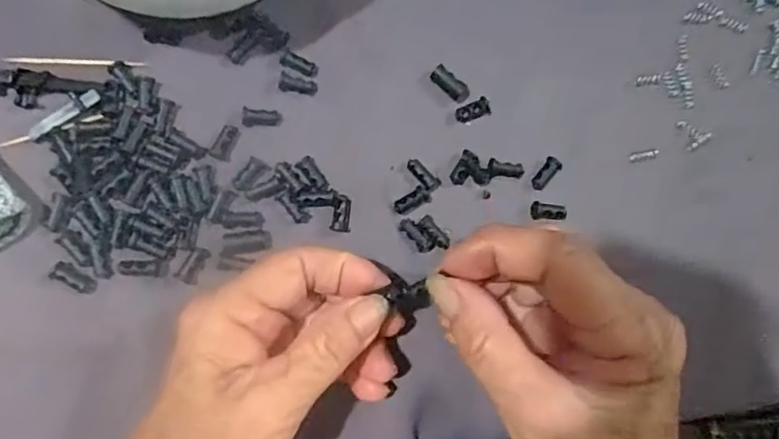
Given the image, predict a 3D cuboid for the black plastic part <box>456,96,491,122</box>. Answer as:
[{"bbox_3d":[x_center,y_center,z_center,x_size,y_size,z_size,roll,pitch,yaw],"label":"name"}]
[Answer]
[{"bbox_3d":[0.041,-0.053,0.279,0.017,0.005,0.008,-25,89,-8],"label":"black plastic part"}]

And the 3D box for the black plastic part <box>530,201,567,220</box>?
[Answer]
[{"bbox_3d":[0.077,-0.003,0.275,0.017,0.004,0.009,9,84,-6],"label":"black plastic part"}]

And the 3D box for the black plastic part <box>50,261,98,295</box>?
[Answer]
[{"bbox_3d":[-0.138,0.026,0.248,0.019,0.005,0.008,35,82,-16],"label":"black plastic part"}]

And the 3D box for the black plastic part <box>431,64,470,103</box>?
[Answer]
[{"bbox_3d":[0.030,-0.066,0.279,0.021,0.009,0.010,40,82,-2],"label":"black plastic part"}]

